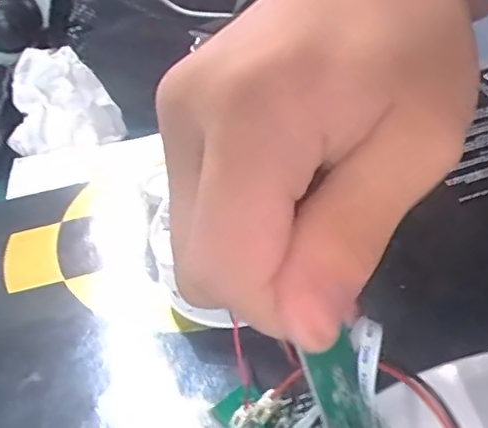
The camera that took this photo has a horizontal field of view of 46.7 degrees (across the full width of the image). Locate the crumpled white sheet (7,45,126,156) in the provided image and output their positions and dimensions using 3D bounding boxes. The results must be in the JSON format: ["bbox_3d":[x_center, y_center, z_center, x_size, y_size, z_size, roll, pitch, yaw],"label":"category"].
[{"bbox_3d":[-0.123,-0.073,0.368,0.070,0.046,0.061,-26,44,-13],"label":"crumpled white sheet"}]

